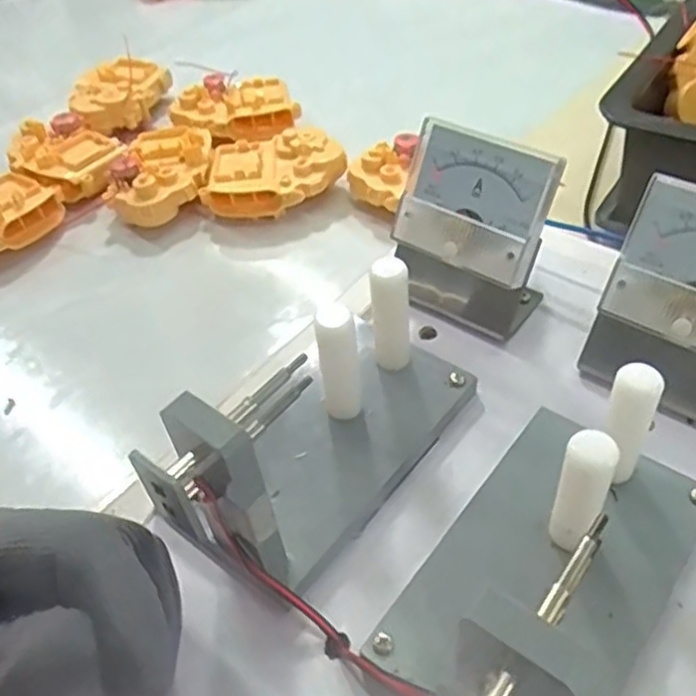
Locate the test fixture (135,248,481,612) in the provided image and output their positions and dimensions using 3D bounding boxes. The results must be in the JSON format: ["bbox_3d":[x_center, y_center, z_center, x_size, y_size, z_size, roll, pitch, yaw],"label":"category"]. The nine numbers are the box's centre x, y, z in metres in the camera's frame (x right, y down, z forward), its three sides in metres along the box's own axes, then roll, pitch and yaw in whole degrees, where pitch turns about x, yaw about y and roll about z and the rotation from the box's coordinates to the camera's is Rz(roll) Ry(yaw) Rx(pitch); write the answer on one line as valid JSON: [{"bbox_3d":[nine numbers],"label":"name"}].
[{"bbox_3d":[-0.012,0.021,0.254,0.056,0.080,0.134,27,53,30],"label":"test fixture"}]

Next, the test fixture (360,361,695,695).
[{"bbox_3d":[0.060,0.057,0.211,0.070,0.078,0.133,27,53,30],"label":"test fixture"}]

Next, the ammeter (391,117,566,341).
[{"bbox_3d":[0.052,-0.048,0.312,0.064,0.079,0.043,27,55,27],"label":"ammeter"}]

